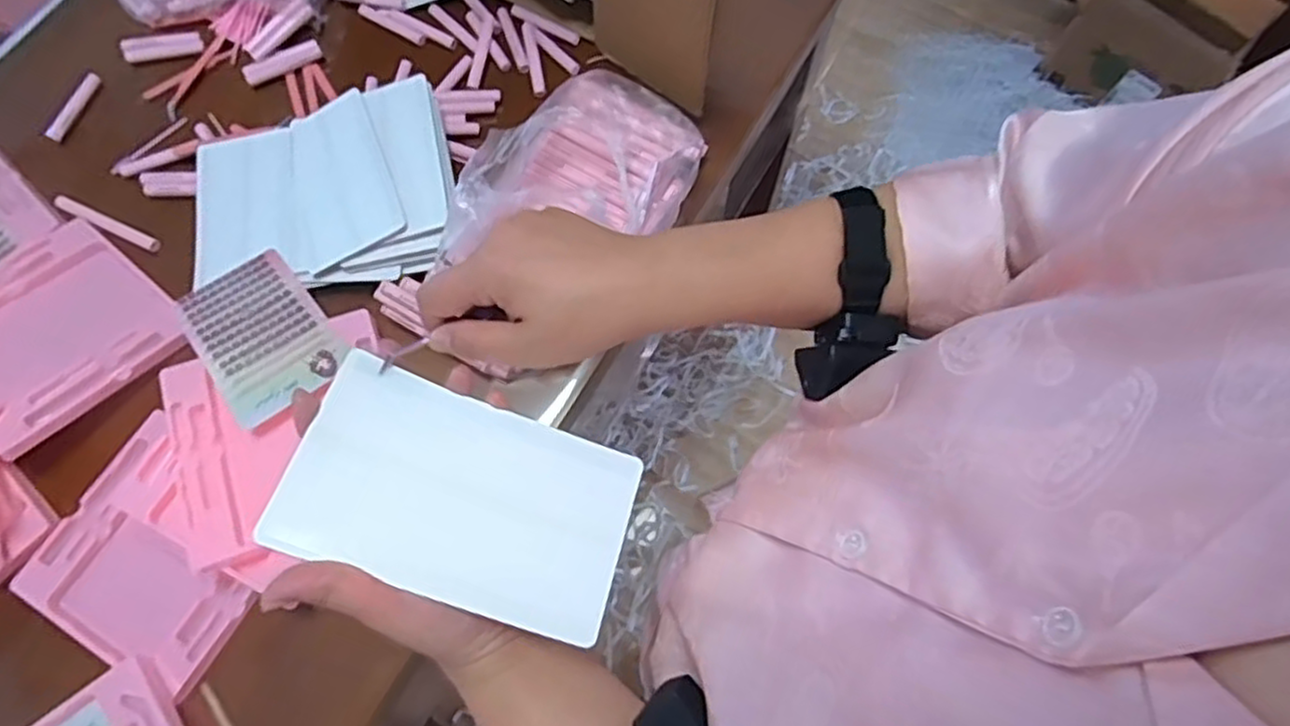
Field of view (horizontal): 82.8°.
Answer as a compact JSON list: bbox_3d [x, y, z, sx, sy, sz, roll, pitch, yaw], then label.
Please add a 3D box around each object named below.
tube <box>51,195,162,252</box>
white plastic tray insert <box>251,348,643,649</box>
[{"bbox_3d":[-0.557,-0.145,0.757,0.125,0.007,0.015,23,73,8],"label":"tube"},{"bbox_3d":[-0.092,0.068,0.382,0.169,0.009,0.103,21,60,-8],"label":"white plastic tray insert"}]

